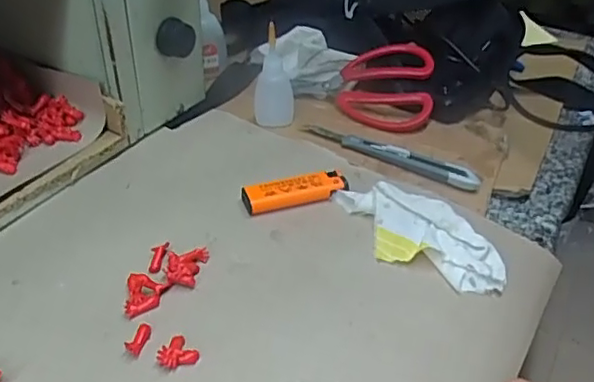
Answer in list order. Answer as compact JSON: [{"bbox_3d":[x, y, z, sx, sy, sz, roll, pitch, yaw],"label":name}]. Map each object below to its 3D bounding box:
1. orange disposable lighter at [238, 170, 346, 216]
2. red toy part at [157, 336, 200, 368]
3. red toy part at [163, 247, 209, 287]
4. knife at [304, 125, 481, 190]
[{"bbox_3d":[-0.001,0.001,0.453,0.079,0.016,0.022,-10,40,-15],"label":"orange disposable lighter"},{"bbox_3d":[-0.070,0.094,0.348,0.020,0.009,0.021,2,38,-1],"label":"red toy part"},{"bbox_3d":[-0.073,0.049,0.396,0.027,0.011,0.028,-2,39,-6],"label":"red toy part"},{"bbox_3d":[0.077,-0.032,0.501,0.151,0.014,0.020,22,42,22],"label":"knife"}]

